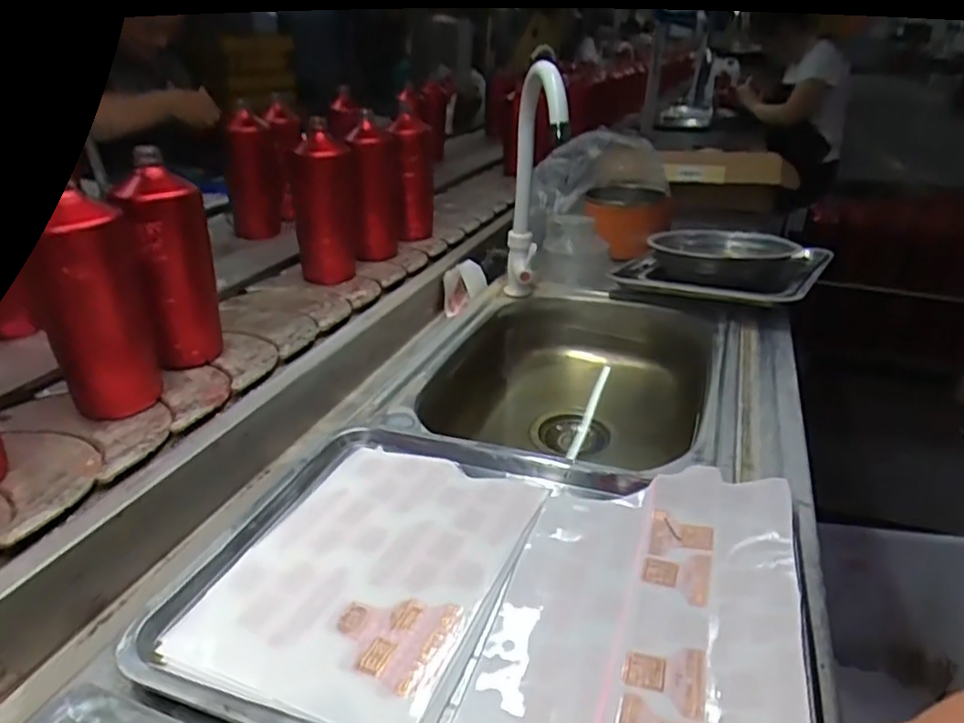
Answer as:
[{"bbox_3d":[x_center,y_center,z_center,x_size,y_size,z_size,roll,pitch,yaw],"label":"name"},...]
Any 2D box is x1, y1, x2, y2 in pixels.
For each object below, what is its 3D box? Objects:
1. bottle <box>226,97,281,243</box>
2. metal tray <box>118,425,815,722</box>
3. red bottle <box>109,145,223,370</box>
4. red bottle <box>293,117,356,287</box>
[{"bbox_3d":[-0.377,-0.305,1.073,0.080,0.190,0.063,-5,27,-22],"label":"bottle"},{"bbox_3d":[0.008,0.140,0.431,0.375,0.044,0.285,13,26,14],"label":"metal tray"},{"bbox_3d":[-0.308,-0.093,0.647,0.081,0.190,0.071,-5,27,-22],"label":"red bottle"},{"bbox_3d":[-0.211,-0.211,0.888,0.089,0.193,0.074,-2,26,-16],"label":"red bottle"}]

